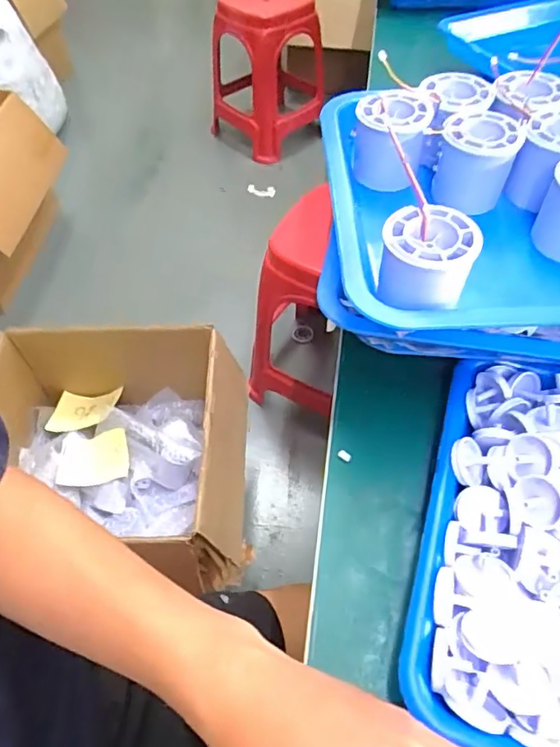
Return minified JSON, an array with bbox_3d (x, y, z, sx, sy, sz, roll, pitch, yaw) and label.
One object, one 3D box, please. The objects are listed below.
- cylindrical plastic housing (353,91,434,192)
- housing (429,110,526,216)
[{"bbox_3d":[0.084,-0.178,0.404,0.057,0.055,0.062,15,55,12],"label":"cylindrical plastic housing"},{"bbox_3d":[0.146,-0.157,0.390,0.052,0.055,0.048,0,53,0],"label":"housing"}]

